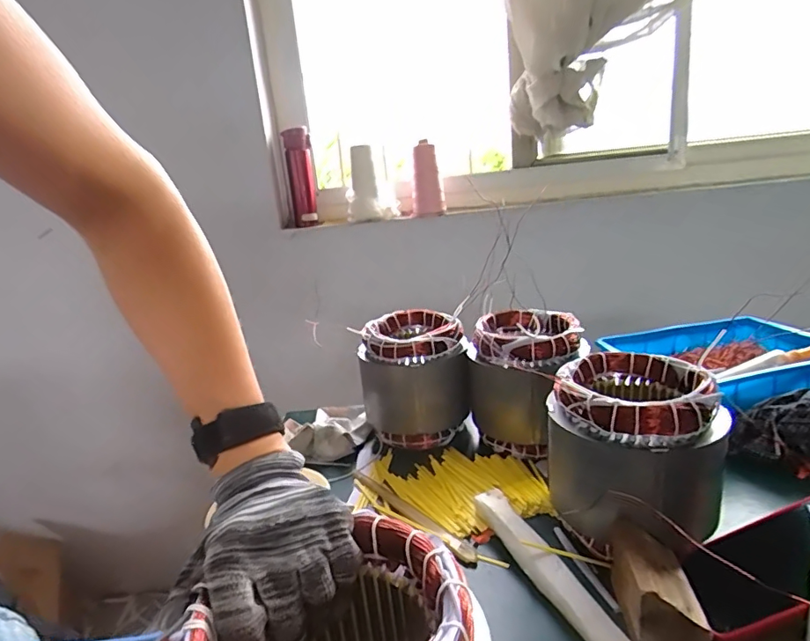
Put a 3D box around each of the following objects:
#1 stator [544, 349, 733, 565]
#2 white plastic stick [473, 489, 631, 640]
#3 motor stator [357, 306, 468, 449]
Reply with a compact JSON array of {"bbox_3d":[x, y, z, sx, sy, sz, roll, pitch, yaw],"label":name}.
[{"bbox_3d":[0.218,0.127,0.486,0.139,0.150,0.141,-5,15,1],"label":"stator"},{"bbox_3d":[0.141,0.236,0.409,0.031,0.032,0.299,-11,16,-18],"label":"white plastic stick"},{"bbox_3d":[0.014,0.081,0.731,0.142,0.160,0.142,-5,15,1],"label":"motor stator"}]

